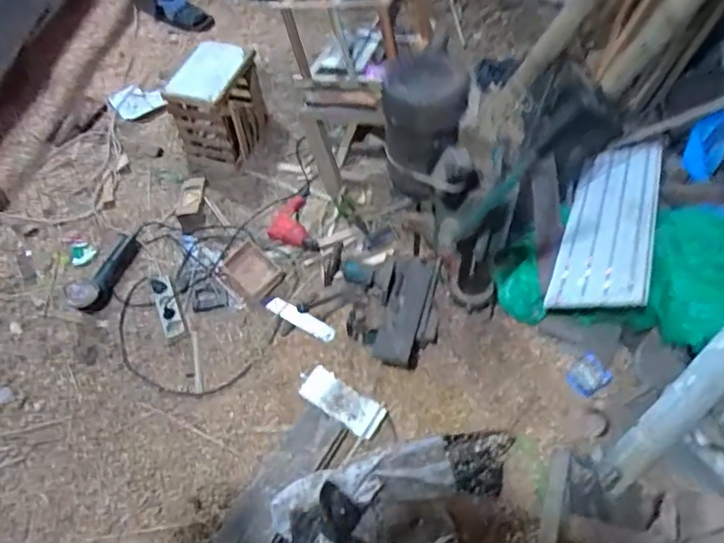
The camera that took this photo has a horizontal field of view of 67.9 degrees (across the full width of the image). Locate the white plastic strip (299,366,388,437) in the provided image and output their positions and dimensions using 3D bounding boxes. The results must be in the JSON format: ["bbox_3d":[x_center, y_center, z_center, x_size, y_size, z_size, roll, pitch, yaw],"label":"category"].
[{"bbox_3d":[-0.057,0.304,1.283,0.222,0.031,0.087,31,63,22],"label":"white plastic strip"}]

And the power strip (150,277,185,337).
[{"bbox_3d":[-0.545,0.096,1.506,0.059,0.042,0.201,-22,57,-11],"label":"power strip"}]

